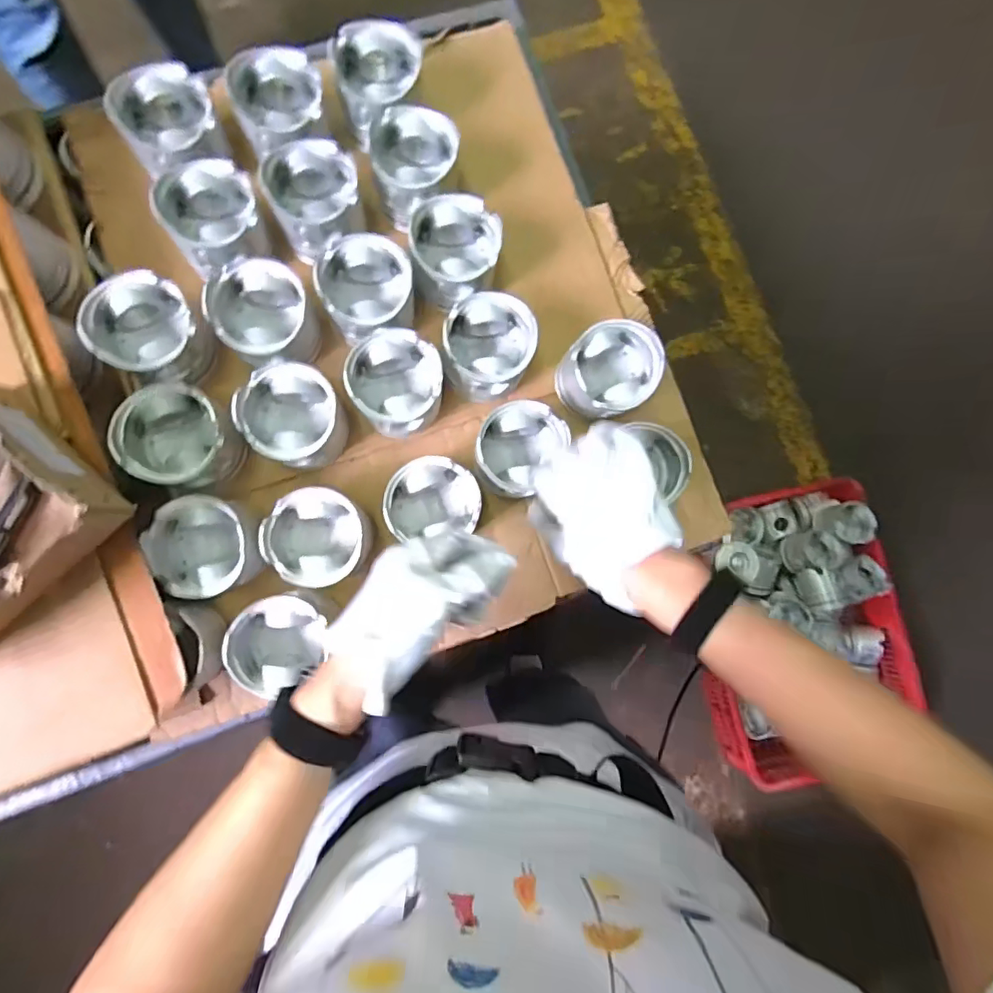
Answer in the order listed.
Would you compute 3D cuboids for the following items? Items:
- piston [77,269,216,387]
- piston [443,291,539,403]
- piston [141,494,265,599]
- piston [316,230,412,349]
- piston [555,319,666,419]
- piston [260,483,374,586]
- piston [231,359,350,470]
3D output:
[{"bbox_3d":[-0.338,-0.160,0.548,0.092,0.069,0.096,1,85,-6],"label":"piston"},{"bbox_3d":[-0.011,-0.154,0.590,0.090,0.083,0.099,1,85,-6],"label":"piston"},{"bbox_3d":[-0.281,0.049,0.544,0.096,0.073,0.088,1,85,-6],"label":"piston"},{"bbox_3d":[-0.133,-0.214,0.580,0.092,0.073,0.098,1,85,-6],"label":"piston"},{"bbox_3d":[0.117,-0.130,0.599,0.101,0.081,0.089,-37,90,-8],"label":"piston"},{"bbox_3d":[-0.177,0.042,0.559,0.095,0.085,0.089,1,85,-6],"label":"piston"},{"bbox_3d":[-0.205,-0.079,0.563,0.095,0.066,0.097,-42,90,-8],"label":"piston"}]

